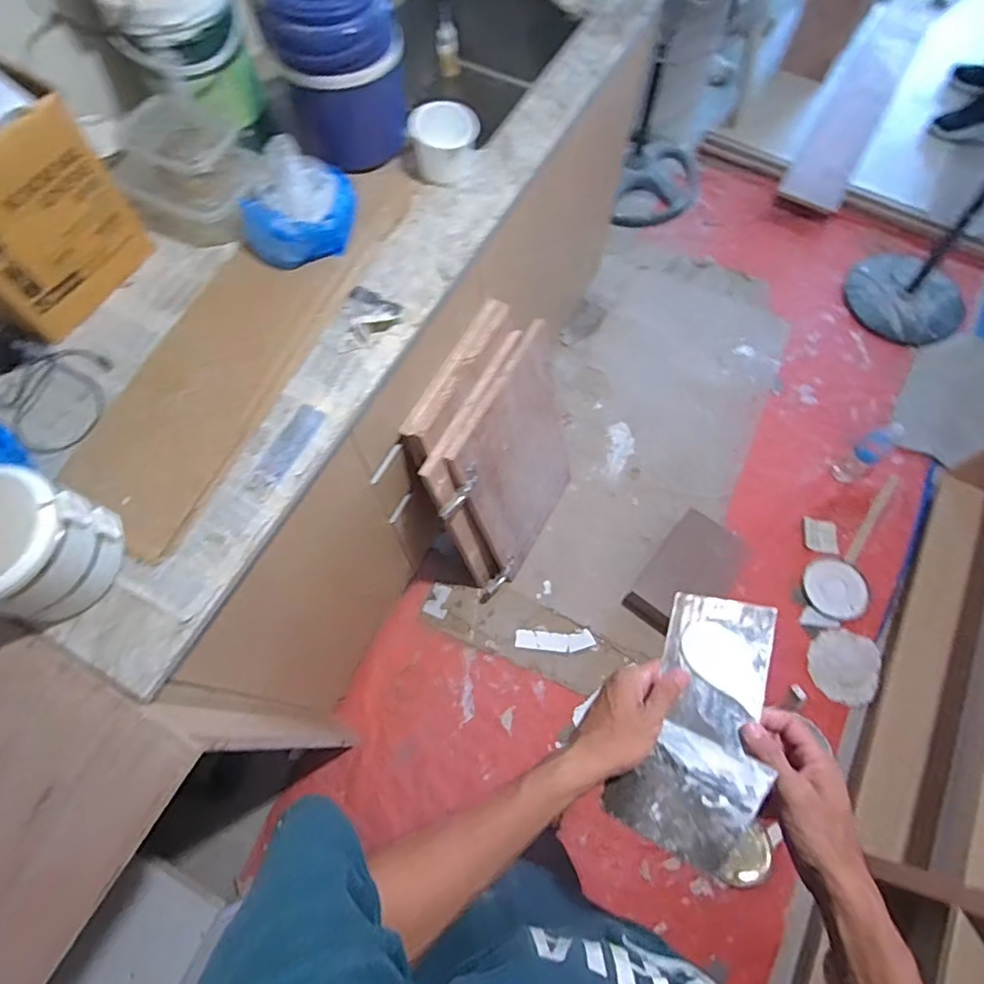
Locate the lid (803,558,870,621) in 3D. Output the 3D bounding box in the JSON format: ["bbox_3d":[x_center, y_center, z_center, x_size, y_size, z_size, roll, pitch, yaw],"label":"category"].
[{"bbox_3d":[0.889,0.247,1.489,0.155,0.021,0.159,7,67,3],"label":"lid"}]

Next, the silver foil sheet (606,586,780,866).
[{"bbox_3d":[0.189,0.194,0.512,0.096,0.055,0.226,23,58,10],"label":"silver foil sheet"}]

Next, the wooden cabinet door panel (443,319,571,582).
[{"bbox_3d":[0.076,-0.055,1.327,0.027,0.598,0.365,22,67,25],"label":"wooden cabinet door panel"}]

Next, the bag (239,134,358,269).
[{"bbox_3d":[-0.278,-0.417,0.831,0.165,0.089,0.157,-13,67,-6],"label":"bag"}]

